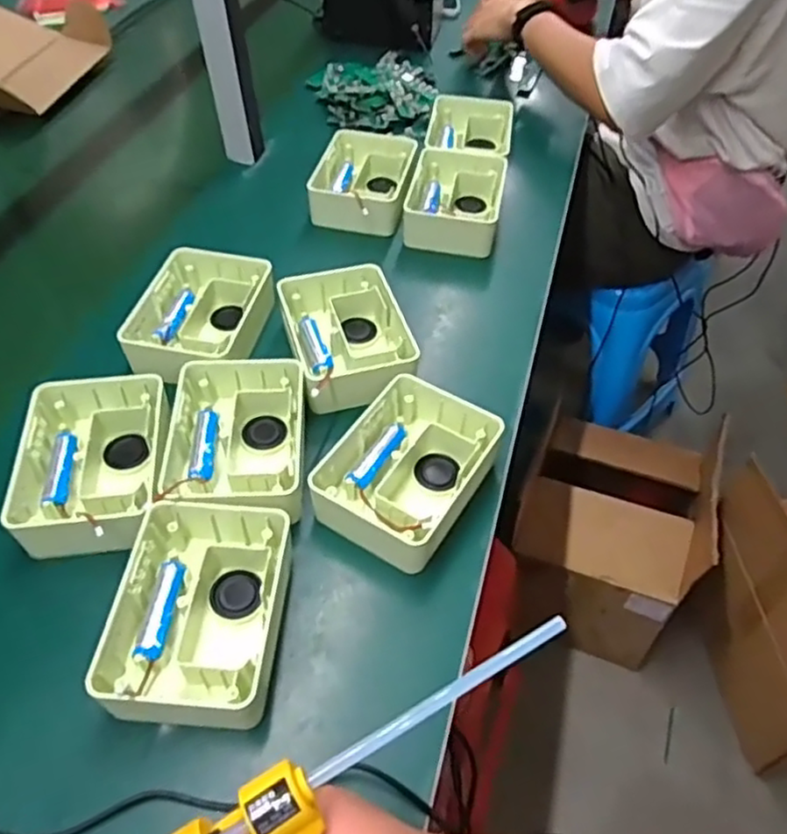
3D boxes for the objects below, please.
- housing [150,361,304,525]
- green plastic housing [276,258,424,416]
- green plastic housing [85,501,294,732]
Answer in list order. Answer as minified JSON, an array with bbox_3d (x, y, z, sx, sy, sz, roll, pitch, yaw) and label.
[{"bbox_3d":[-0.130,0.017,0.570,0.109,0.049,0.153,-3,50,-1],"label":"housing"},{"bbox_3d":[-0.043,-0.076,0.651,0.110,0.044,0.153,-14,51,-11],"label":"green plastic housing"},{"bbox_3d":[-0.131,0.136,0.471,0.109,0.047,0.149,3,50,3],"label":"green plastic housing"}]

